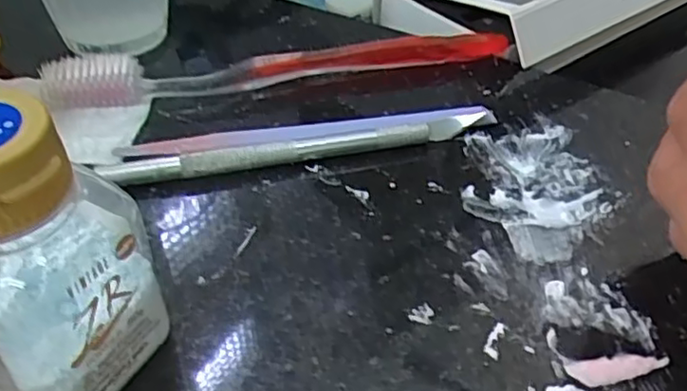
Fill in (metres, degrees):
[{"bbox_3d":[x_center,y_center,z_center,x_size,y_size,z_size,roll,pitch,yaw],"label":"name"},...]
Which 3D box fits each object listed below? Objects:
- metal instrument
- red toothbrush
[{"bbox_3d":[-0.013,-0.017,0.231,0.140,0.007,0.009,-9,42,-11],"label":"metal instrument"},{"bbox_3d":[-0.025,-0.055,0.268,0.184,0.013,0.021,-10,42,-12],"label":"red toothbrush"}]

